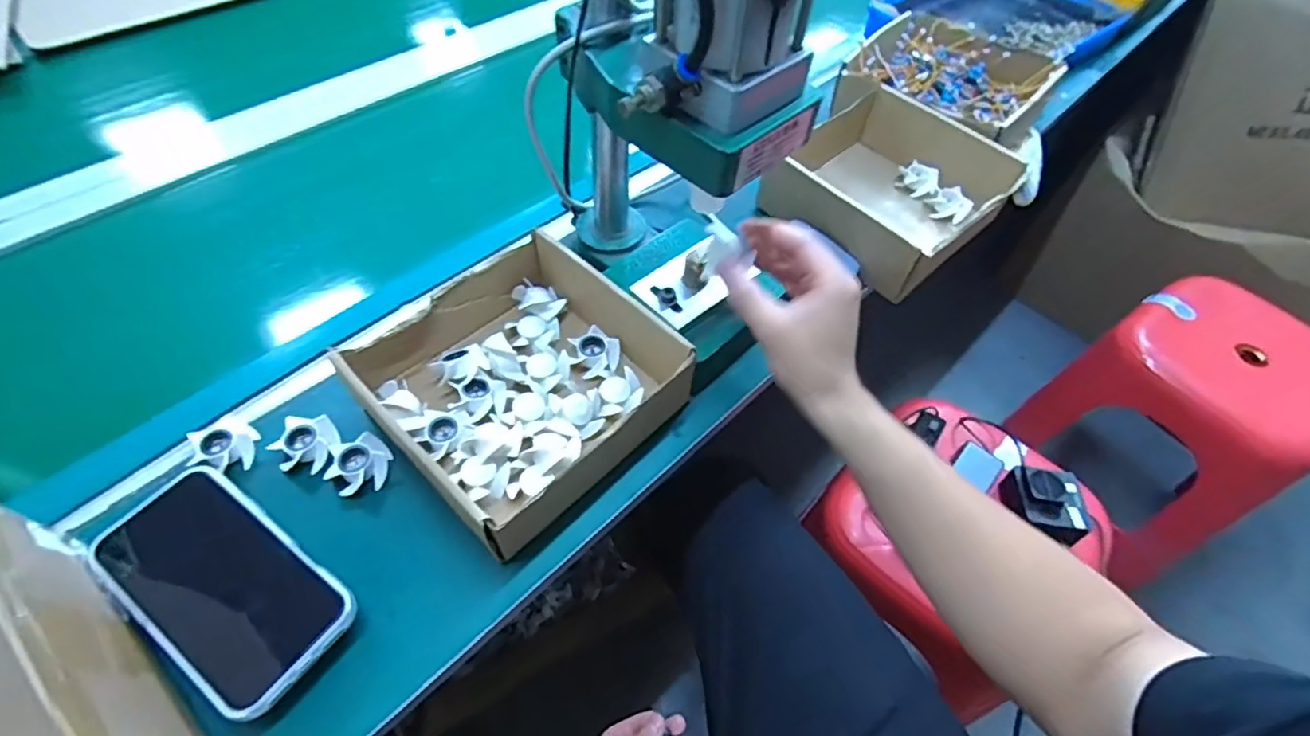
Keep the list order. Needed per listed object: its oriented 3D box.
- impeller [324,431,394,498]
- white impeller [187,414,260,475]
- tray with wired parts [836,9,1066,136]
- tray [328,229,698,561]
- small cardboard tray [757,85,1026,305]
[{"bbox_3d":[-0.219,0.070,0.446,0.043,0.015,0.041,-30,60,-21],"label":"impeller"},{"bbox_3d":[-0.318,0.058,0.447,0.039,0.016,0.043,-20,57,-16],"label":"white impeller"},{"bbox_3d":[0.346,-0.347,0.716,0.207,0.056,0.216,33,59,20],"label":"tray with wired parts"},{"bbox_3d":[-0.101,0.005,0.471,0.202,0.072,0.206,39,61,24],"label":"tray"},{"bbox_3d":[0.238,-0.191,0.627,0.198,0.072,0.209,-34,62,-24],"label":"small cardboard tray"}]

